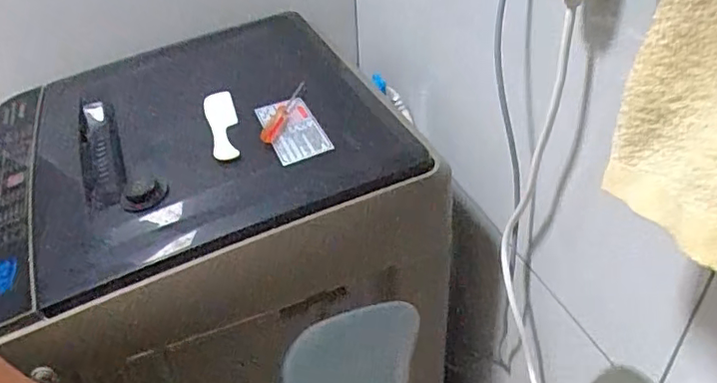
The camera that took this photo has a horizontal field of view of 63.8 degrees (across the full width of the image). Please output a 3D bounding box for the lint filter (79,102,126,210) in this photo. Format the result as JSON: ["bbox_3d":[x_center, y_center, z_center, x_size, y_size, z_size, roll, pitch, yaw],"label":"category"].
[{"bbox_3d":[-0.333,-0.049,0.740,0.047,0.032,0.234,-17,40,-17],"label":"lint filter"}]

